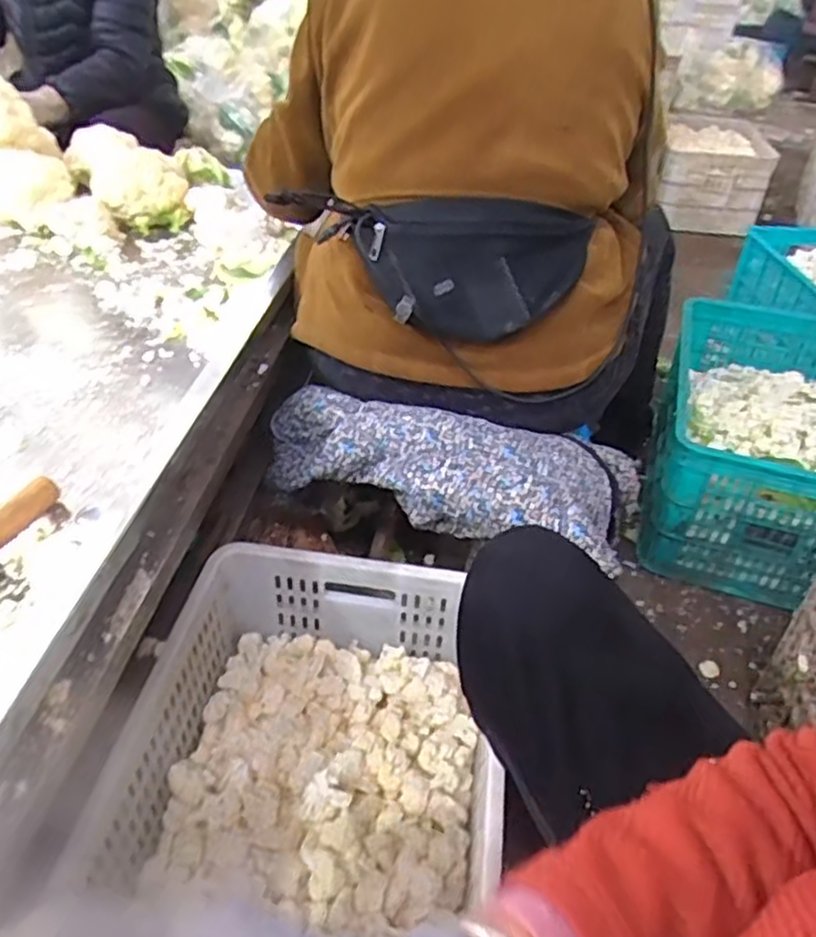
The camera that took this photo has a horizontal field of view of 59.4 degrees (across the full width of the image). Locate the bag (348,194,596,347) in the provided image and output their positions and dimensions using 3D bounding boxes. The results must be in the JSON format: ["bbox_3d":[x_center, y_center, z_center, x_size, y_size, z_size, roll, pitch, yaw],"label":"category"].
[{"bbox_3d":[0.076,-0.225,0.780,0.262,0.129,0.110,4,39,1],"label":"bag"}]

